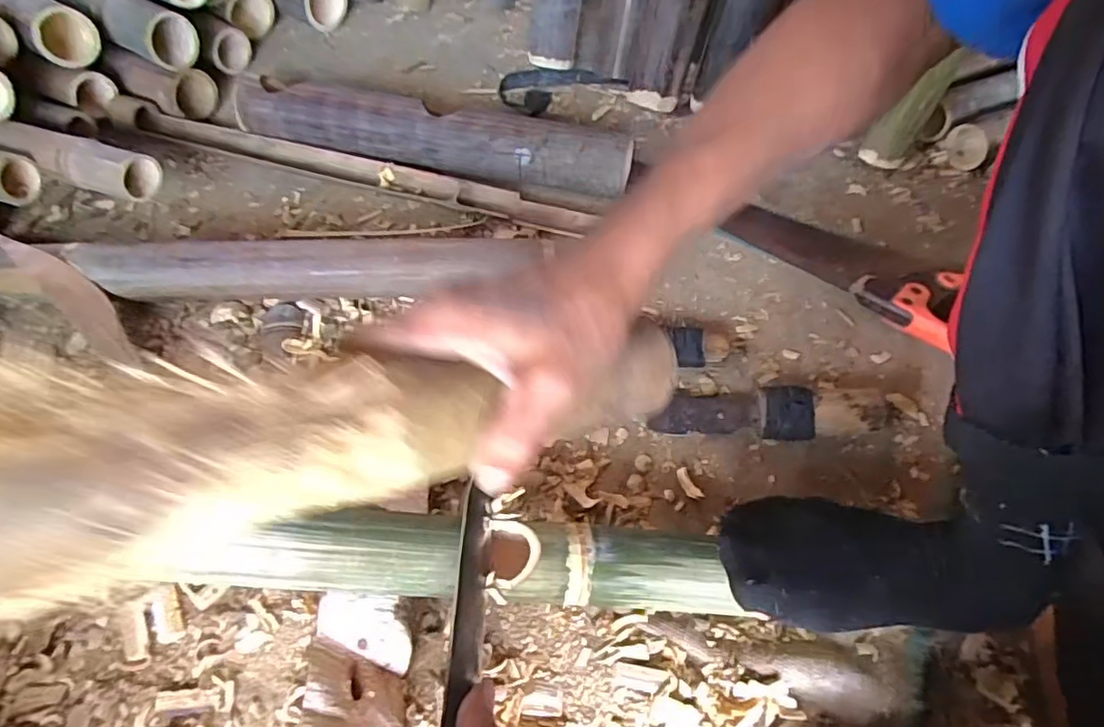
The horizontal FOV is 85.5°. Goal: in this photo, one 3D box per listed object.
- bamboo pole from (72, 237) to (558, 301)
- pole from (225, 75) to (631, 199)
[{"bbox_3d":[-0.245,-0.097,0.624,0.487,0.054,0.056,-1,56,-2],"label":"bamboo pole"},{"bbox_3d":[-0.149,-0.278,0.733,0.491,0.073,0.057,11,57,6],"label":"pole"}]

